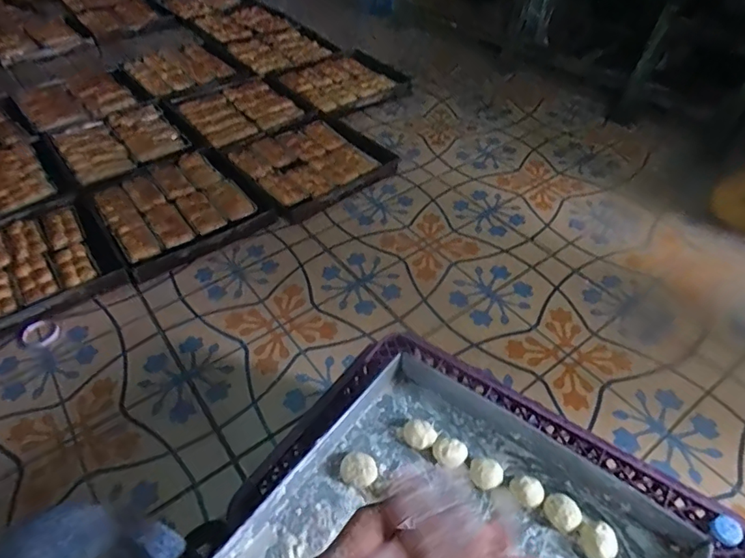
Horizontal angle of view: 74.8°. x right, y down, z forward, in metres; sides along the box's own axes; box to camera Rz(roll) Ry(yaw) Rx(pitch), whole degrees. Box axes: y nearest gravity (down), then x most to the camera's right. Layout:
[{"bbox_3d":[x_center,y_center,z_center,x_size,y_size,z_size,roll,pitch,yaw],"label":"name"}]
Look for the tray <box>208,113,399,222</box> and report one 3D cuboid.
[{"bbox_3d":[-0.205,-0.417,1.682,0.503,0.056,0.437,-31,54,-25],"label":"tray"}]

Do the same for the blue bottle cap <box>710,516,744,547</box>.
[{"bbox_3d":[0.462,0.329,0.635,0.034,0.012,0.032,-1,45,1],"label":"blue bottle cap"}]

